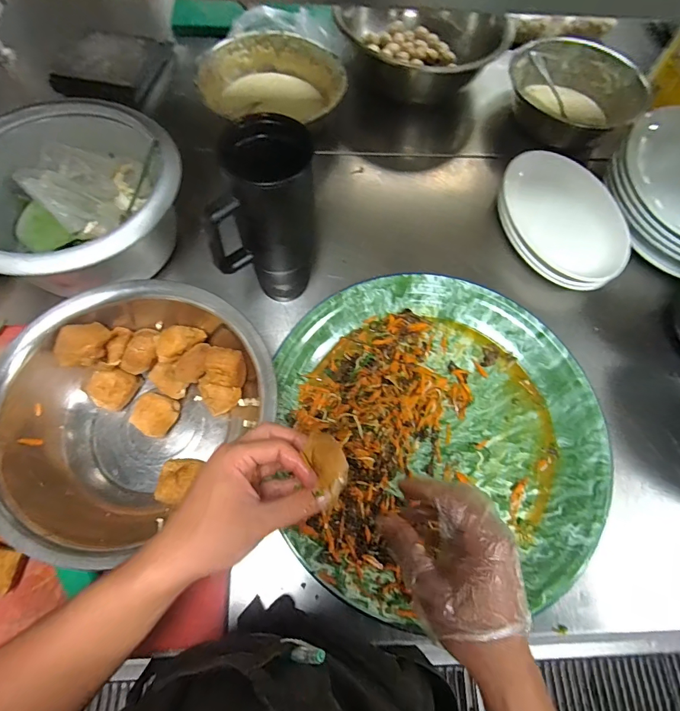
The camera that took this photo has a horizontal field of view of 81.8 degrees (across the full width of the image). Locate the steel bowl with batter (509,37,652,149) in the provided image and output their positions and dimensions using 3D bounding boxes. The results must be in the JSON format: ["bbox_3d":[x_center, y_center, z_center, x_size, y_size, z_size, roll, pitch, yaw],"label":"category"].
[{"bbox_3d":[0.464,-0.524,0.778,0.244,0.081,0.207,43,71,14],"label":"steel bowl with batter"}]

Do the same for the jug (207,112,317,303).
[{"bbox_3d":[-0.089,-0.154,0.491,0.115,0.228,0.097,-3,67,-5],"label":"jug"}]

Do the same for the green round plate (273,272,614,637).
[{"bbox_3d":[0.126,0.086,0.508,0.420,0.050,0.426,-8,68,-7],"label":"green round plate"}]

